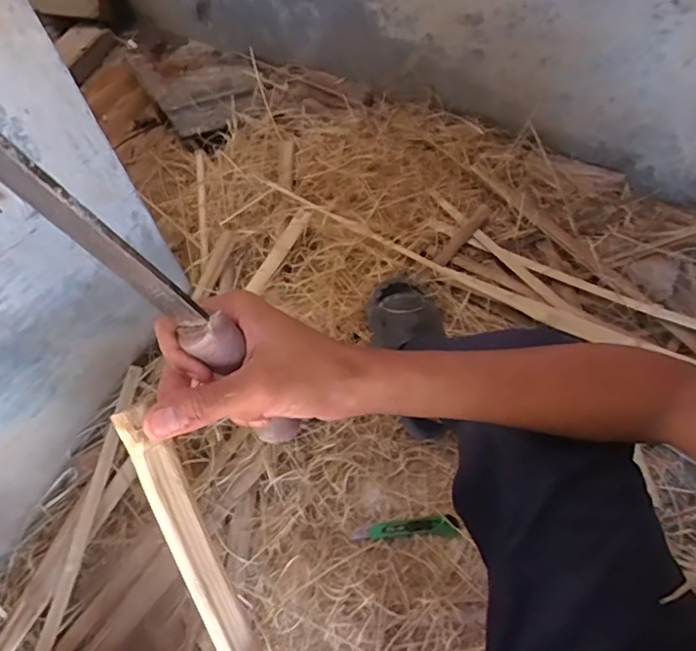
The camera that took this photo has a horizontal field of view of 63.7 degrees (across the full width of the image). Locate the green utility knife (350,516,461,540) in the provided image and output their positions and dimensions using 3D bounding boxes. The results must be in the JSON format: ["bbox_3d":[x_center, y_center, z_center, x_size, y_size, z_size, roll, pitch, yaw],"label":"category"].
[{"bbox_3d":[0.093,0.326,0.889,0.165,0.007,0.031,-7,62,-1],"label":"green utility knife"}]

